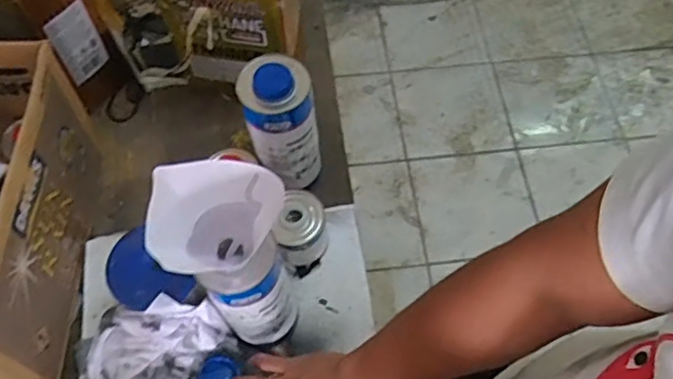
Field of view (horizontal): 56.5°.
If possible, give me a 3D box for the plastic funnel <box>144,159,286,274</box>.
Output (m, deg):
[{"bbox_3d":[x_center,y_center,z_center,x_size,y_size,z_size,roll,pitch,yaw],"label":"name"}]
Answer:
[{"bbox_3d":[-0.105,0.030,0.569,0.116,0.076,0.087,-8,62,-4],"label":"plastic funnel"}]

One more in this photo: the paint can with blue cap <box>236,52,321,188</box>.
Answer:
[{"bbox_3d":[-0.068,-0.078,0.774,0.085,0.174,0.083,-10,62,-5],"label":"paint can with blue cap"}]

